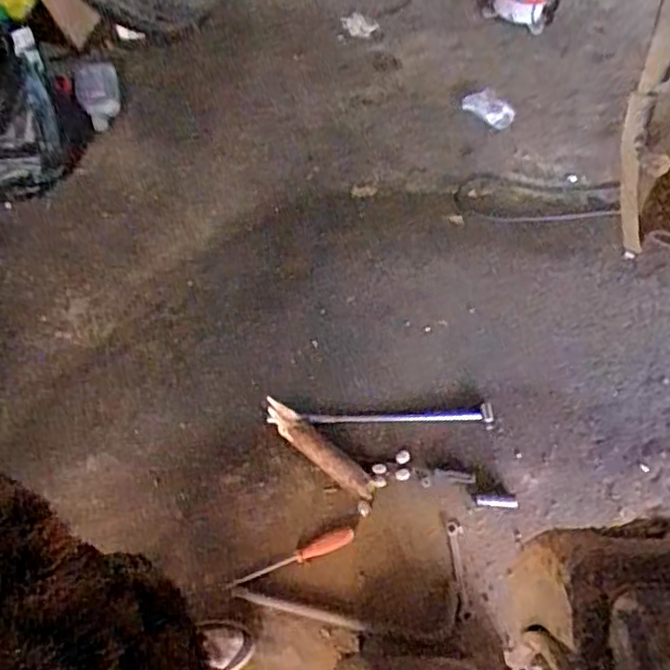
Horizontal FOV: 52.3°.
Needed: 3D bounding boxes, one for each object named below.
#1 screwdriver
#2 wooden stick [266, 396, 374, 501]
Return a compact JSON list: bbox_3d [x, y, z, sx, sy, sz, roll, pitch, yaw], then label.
[{"bbox_3d":[-0.084,0.451,1.361,0.262,0.036,0.042,-24,63,-15],"label":"screwdriver"},{"bbox_3d":[-0.035,0.243,1.472,0.295,0.041,0.057,35,64,18],"label":"wooden stick"}]

